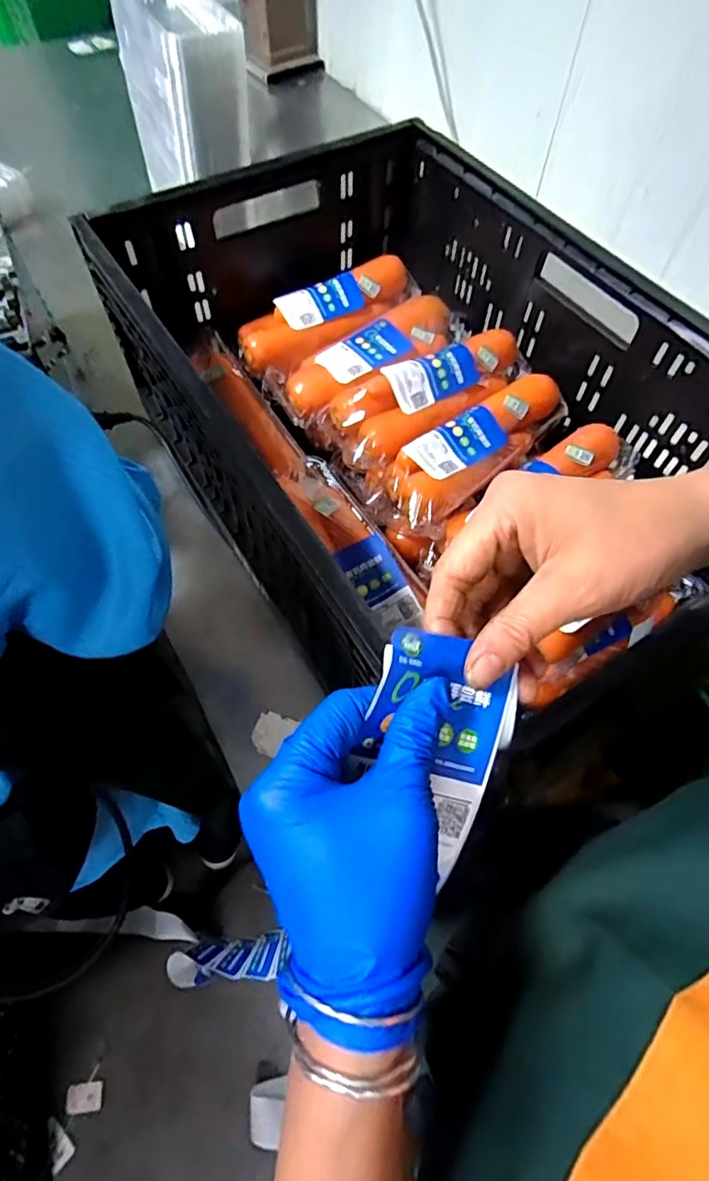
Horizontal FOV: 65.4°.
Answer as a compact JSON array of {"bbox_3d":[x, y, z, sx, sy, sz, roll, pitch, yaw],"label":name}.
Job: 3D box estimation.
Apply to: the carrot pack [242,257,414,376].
[{"bbox_3d":[-0.035,-0.334,0.657,0.230,0.044,0.073,-33,67,-18],"label":"carrot pack"}]

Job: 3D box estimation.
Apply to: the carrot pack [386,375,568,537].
[{"bbox_3d":[0.116,-0.145,0.563,0.094,0.064,0.224,41,68,19],"label":"carrot pack"}]

